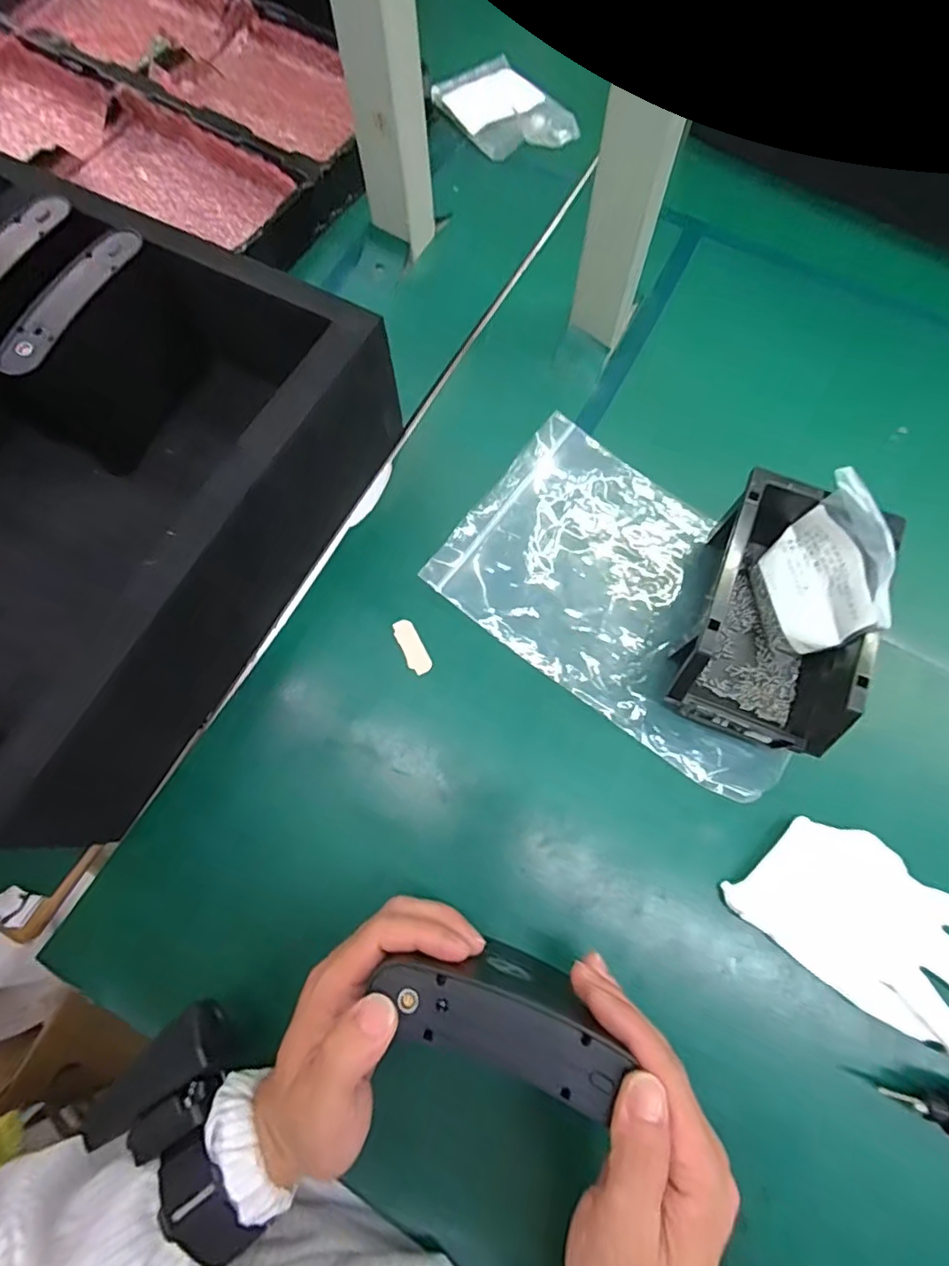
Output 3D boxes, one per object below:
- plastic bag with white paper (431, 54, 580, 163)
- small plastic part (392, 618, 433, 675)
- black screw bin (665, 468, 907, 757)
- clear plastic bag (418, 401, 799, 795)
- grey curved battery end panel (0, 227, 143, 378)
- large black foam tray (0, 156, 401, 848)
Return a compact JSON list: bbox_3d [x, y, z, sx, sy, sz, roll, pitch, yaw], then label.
[{"bbox_3d":[0.030,-0.527,0.585,0.098,0.011,0.131,-40,78,-11],"label":"plastic bag with white paper"},{"bbox_3d":[-0.045,0.010,0.417,0.015,0.004,0.042,-28,76,-9],"label":"small plastic part"},{"bbox_3d":[0.202,-0.009,0.388,0.104,0.074,0.156,22,75,6],"label":"black screw bin"},{"bbox_3d":[0.122,-0.028,0.424,0.272,0.019,0.175,36,76,9],"label":"clear plastic bag"},{"bbox_3d":[-0.258,-0.214,0.368,0.028,0.009,0.126,27,75,8],"label":"grey curved battery end panel"},{"bbox_3d":[-0.378,-0.161,0.409,0.548,0.125,0.360,29,75,7],"label":"large black foam tray"}]

